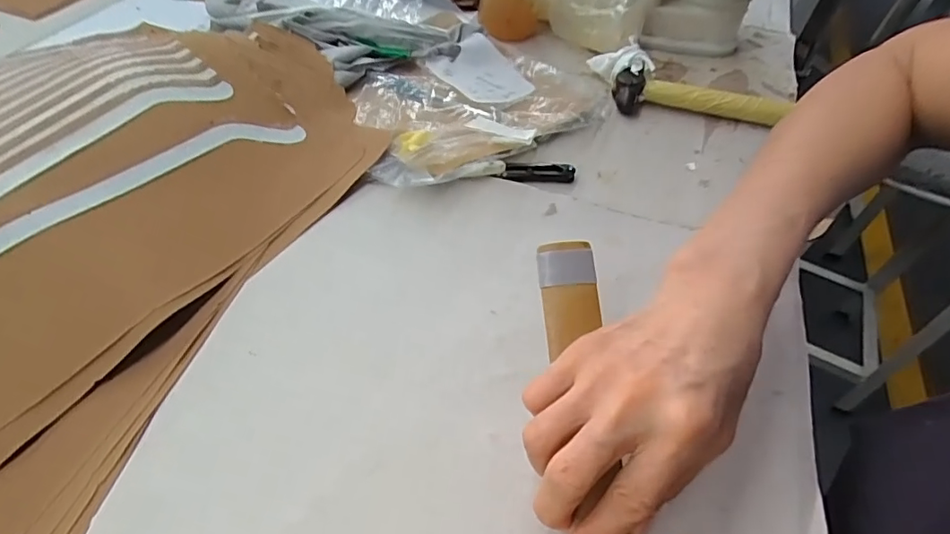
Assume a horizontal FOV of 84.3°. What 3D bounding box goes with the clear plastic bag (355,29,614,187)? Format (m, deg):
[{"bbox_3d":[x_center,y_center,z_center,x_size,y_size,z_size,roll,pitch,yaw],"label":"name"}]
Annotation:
[{"bbox_3d":[0.005,-0.152,0.481,0.241,0.029,0.171,-21,55,-24],"label":"clear plastic bag"}]

